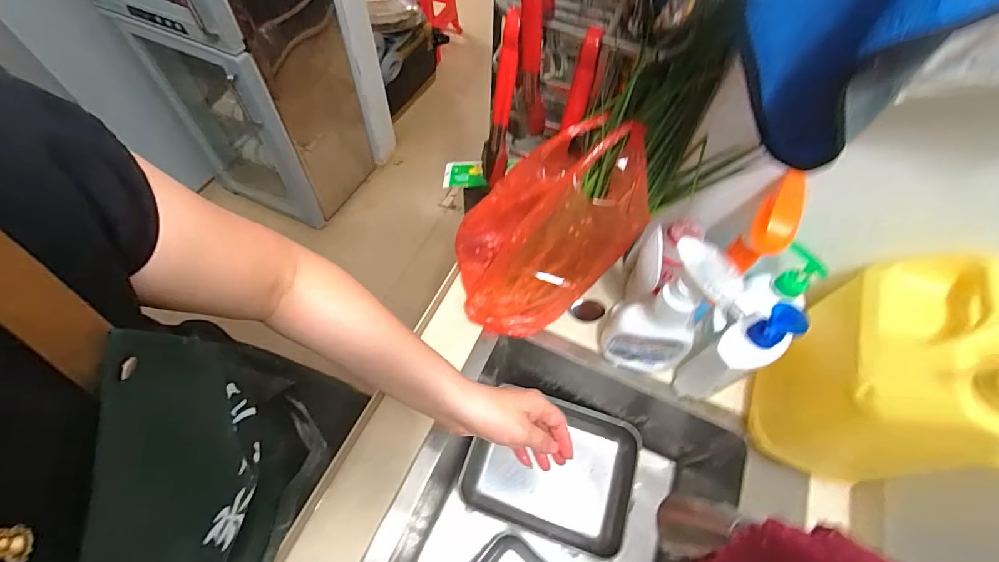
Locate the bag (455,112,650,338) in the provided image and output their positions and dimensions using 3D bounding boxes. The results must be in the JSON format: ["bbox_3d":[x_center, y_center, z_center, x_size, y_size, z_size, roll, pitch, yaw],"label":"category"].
[{"bbox_3d":[0.054,-0.064,0.553,0.205,0.233,0.156,-14,61,-11],"label":"bag"}]

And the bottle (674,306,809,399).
[{"bbox_3d":[0.267,0.090,0.500,0.063,0.189,0.051,-21,62,-14],"label":"bottle"}]

